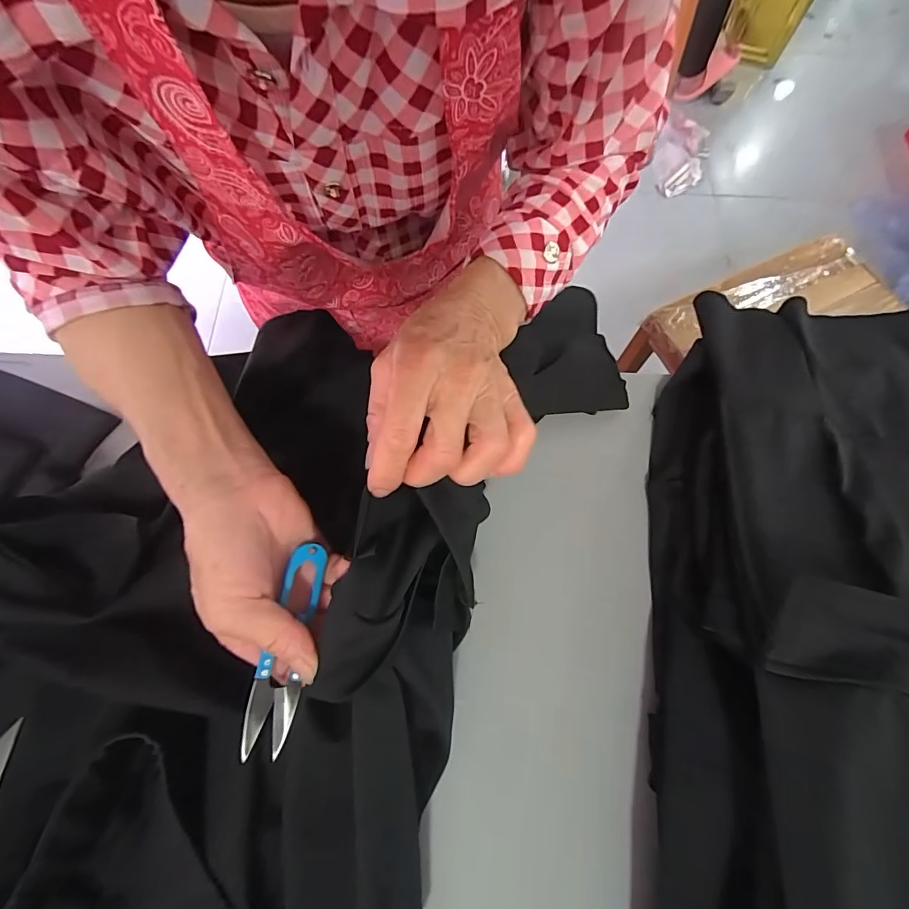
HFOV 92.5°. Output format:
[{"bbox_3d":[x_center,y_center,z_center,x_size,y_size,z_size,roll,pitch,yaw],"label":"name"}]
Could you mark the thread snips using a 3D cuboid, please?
[{"bbox_3d":[-0.087,0.099,0.226,0.021,0.010,0.102,10,77,3],"label":"thread snips"}]

